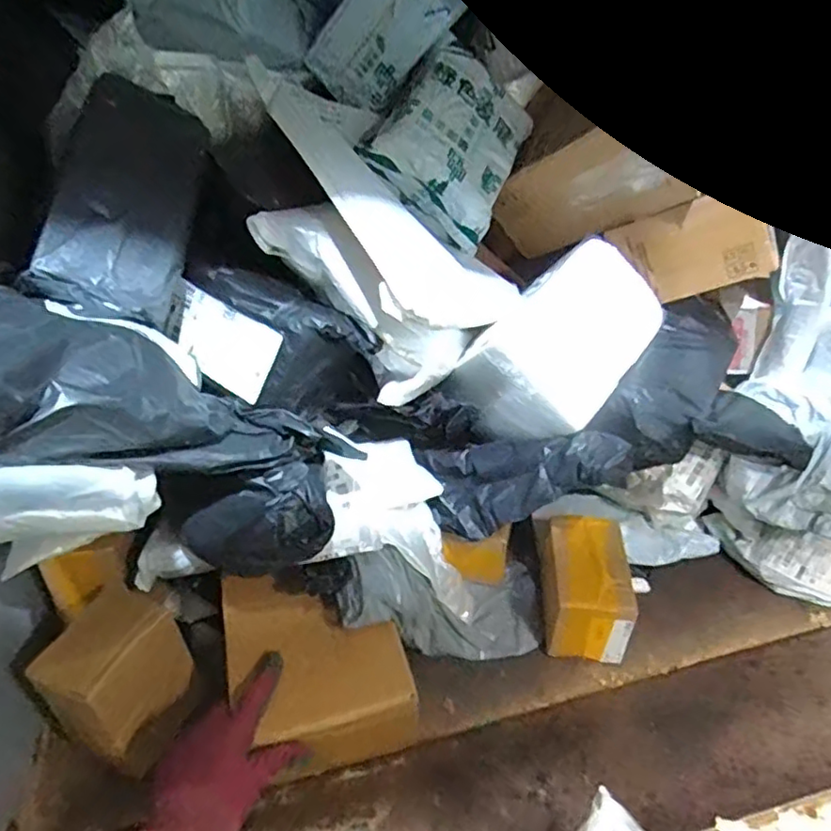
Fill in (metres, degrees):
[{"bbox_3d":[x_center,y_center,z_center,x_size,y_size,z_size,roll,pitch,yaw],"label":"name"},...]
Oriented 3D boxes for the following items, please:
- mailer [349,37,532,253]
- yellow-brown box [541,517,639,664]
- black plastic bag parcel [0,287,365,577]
[{"bbox_3d":[0.049,-0.311,0.708,0.058,0.173,0.177,16,76,57],"label":"mailer"},{"bbox_3d":[0.188,0.186,0.698,0.090,0.089,0.133,2,38,7],"label":"yellow-brown box"},{"bbox_3d":[-0.221,-0.005,0.498,0.122,0.344,0.161,-45,37,16],"label":"black plastic bag parcel"}]

